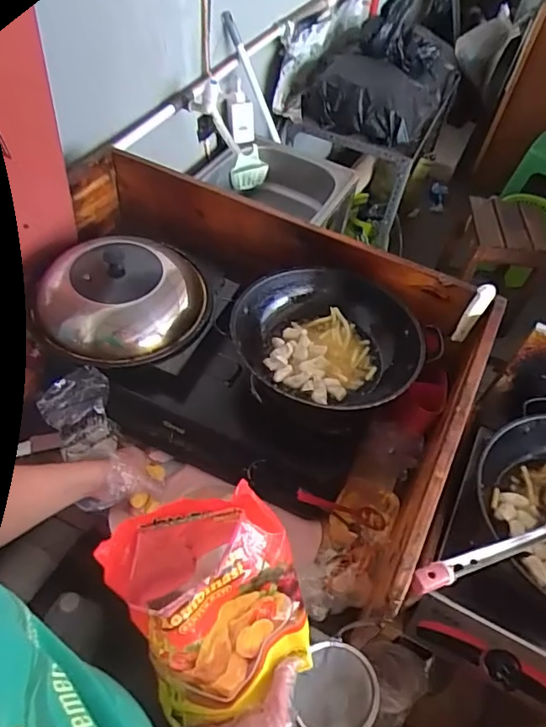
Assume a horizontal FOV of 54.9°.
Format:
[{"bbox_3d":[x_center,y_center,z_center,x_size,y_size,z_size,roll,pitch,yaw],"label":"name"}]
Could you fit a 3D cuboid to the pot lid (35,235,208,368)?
[{"bbox_3d":[-0.267,-0.113,0.949,0.288,0.100,0.261,-13,54,-16],"label":"pot lid"}]

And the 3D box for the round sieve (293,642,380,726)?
[{"bbox_3d":[0.087,0.433,0.691,0.101,0.029,0.108,3,51,-4],"label":"round sieve"}]

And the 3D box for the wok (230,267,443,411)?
[{"bbox_3d":[0.105,-0.046,0.908,0.308,0.093,0.311,3,51,-4],"label":"wok"}]

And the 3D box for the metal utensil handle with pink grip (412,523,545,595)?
[{"bbox_3d":[0.289,0.250,0.677,0.297,0.023,0.034,-2,49,-33],"label":"metal utensil handle with pink grip"}]

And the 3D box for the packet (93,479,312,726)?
[{"bbox_3d":[-0.056,0.228,0.500,0.144,0.213,0.093,-29,22,-35],"label":"packet"}]

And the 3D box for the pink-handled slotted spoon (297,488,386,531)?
[{"bbox_3d":[0.113,0.235,0.849,0.187,0.025,0.031,29,43,-32],"label":"pink-handled slotted spoon"}]

